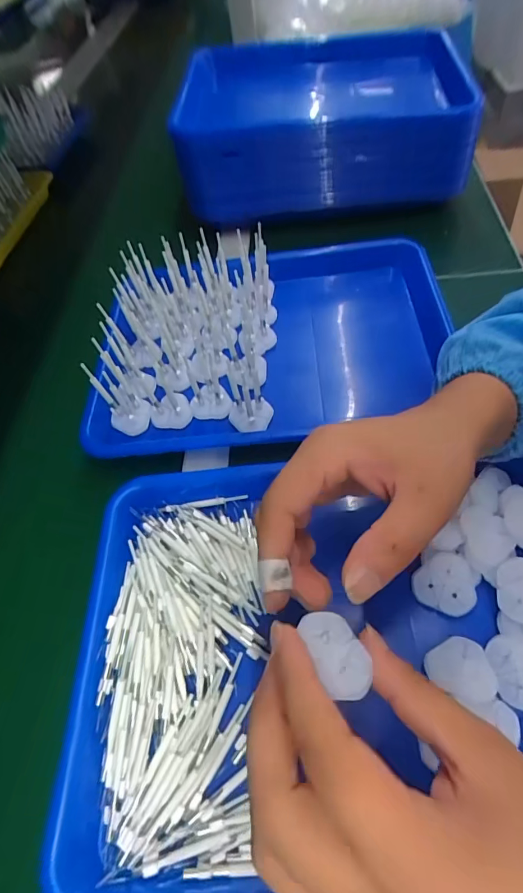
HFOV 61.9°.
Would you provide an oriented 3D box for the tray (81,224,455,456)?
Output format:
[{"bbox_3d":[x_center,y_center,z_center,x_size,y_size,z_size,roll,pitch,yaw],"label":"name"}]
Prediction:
[{"bbox_3d":[0.011,-0.108,0.421,0.346,0.071,0.255,-4,56,7],"label":"tray"}]

